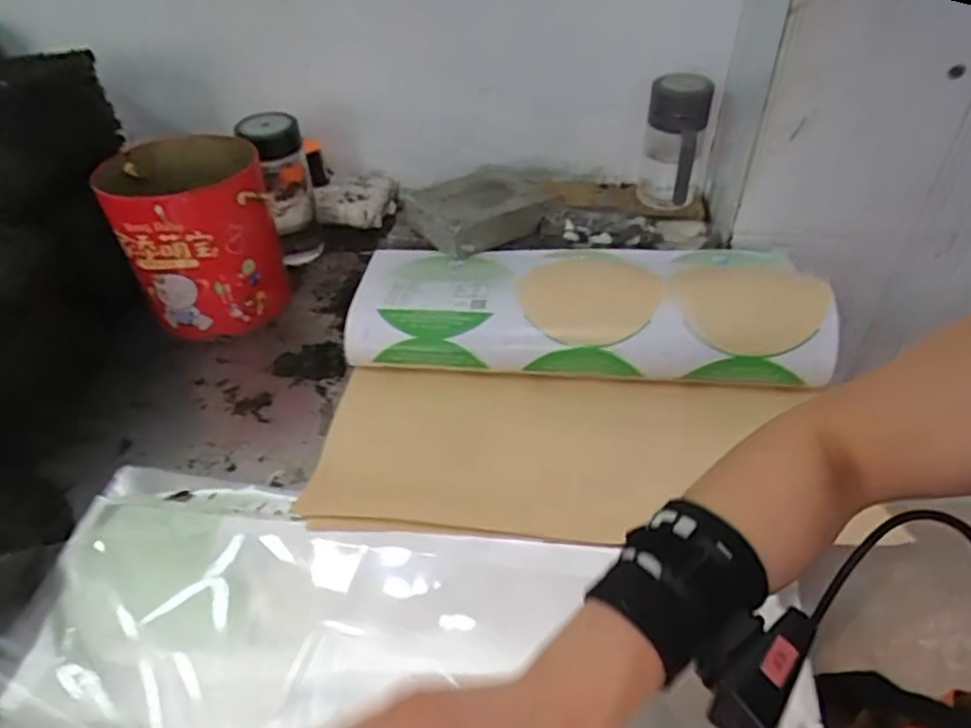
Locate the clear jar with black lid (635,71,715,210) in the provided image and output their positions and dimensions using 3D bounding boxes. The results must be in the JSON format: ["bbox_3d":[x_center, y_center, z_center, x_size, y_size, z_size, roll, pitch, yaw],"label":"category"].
[{"bbox_3d":[0.247,-0.296,0.859,0.081,0.141,0.084,9,42,12],"label":"clear jar with black lid"}]

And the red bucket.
[{"bbox_3d":[-0.332,-0.146,0.768,0.163,0.186,0.158,-17,43,-18],"label":"red bucket"}]

